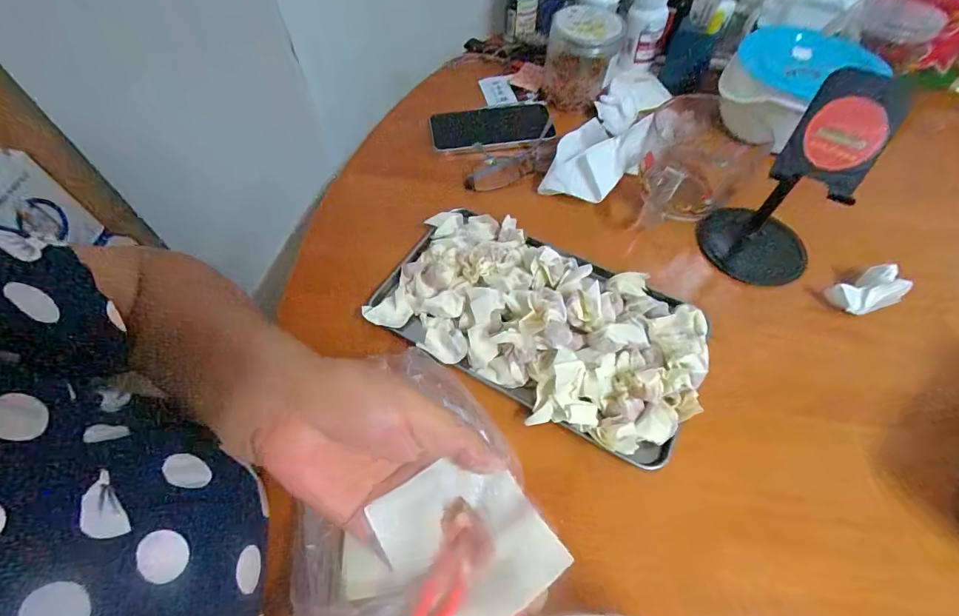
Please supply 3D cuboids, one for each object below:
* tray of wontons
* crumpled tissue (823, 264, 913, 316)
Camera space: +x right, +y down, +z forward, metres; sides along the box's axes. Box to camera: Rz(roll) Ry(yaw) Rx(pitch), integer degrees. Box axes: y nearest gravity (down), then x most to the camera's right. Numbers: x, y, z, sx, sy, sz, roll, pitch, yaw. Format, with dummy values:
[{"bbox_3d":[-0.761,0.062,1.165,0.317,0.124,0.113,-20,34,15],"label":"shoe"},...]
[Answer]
[{"bbox_3d":[0.048,0.004,0.344,0.268,0.038,0.165,31,62,18],"label":"tray of wontons"},{"bbox_3d":[0.333,-0.013,0.356,0.050,0.031,0.033,-19,59,-13],"label":"crumpled tissue"}]

